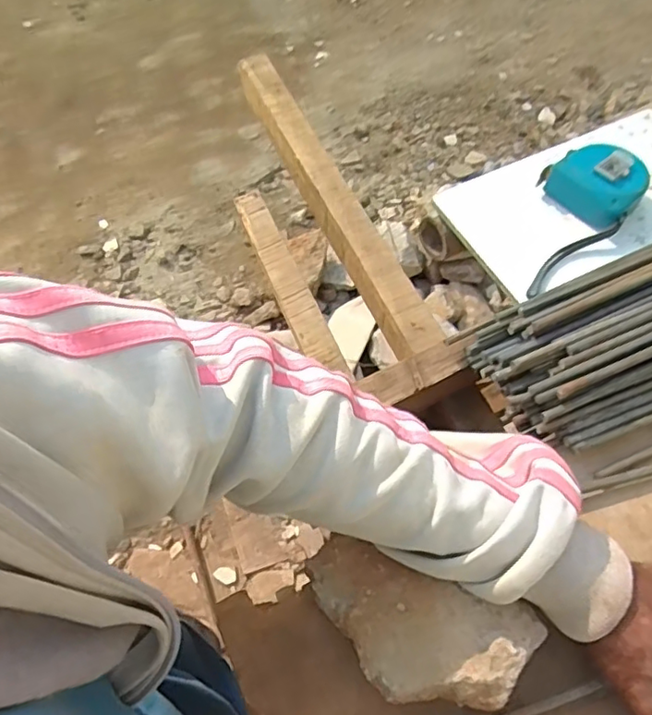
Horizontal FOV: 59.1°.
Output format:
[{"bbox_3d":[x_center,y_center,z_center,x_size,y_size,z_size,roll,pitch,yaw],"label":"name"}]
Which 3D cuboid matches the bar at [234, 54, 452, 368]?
[{"bbox_3d":[-0.003,-0.193,0.683,0.055,0.059,0.501,-21,60,-9],"label":"bar"}]

